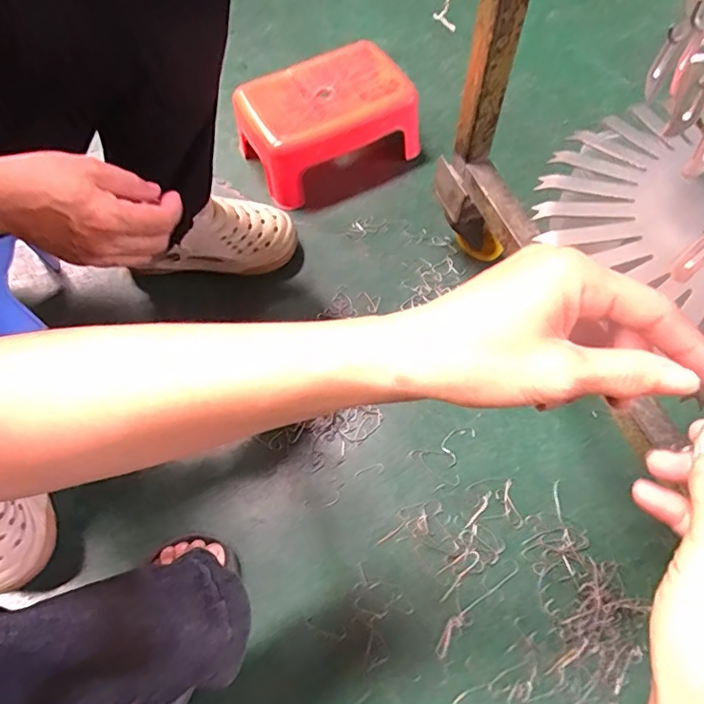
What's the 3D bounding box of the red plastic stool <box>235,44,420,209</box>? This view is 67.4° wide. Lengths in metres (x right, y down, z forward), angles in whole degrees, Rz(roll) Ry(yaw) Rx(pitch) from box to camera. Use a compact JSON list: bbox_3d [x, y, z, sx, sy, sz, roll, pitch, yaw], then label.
[{"bbox_3d":[-0.040,-0.341,0.792,0.241,0.107,0.170,-28,66,-12],"label":"red plastic stool"}]

